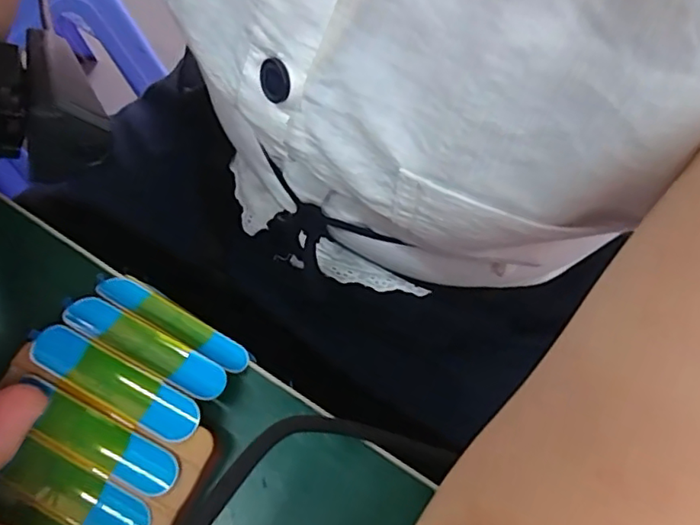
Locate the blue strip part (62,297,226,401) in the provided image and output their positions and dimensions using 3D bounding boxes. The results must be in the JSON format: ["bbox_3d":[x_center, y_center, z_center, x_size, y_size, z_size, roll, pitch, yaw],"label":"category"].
[{"bbox_3d":[-0.070,0.029,0.199,0.061,0.004,0.015,27,48,12],"label":"blue strip part"}]

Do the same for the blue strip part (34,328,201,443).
[{"bbox_3d":[-0.077,0.039,0.189,0.061,0.004,0.015,27,70,10],"label":"blue strip part"}]

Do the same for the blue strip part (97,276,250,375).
[{"bbox_3d":[-0.064,0.021,0.210,0.061,0.004,0.013,29,47,10],"label":"blue strip part"}]

